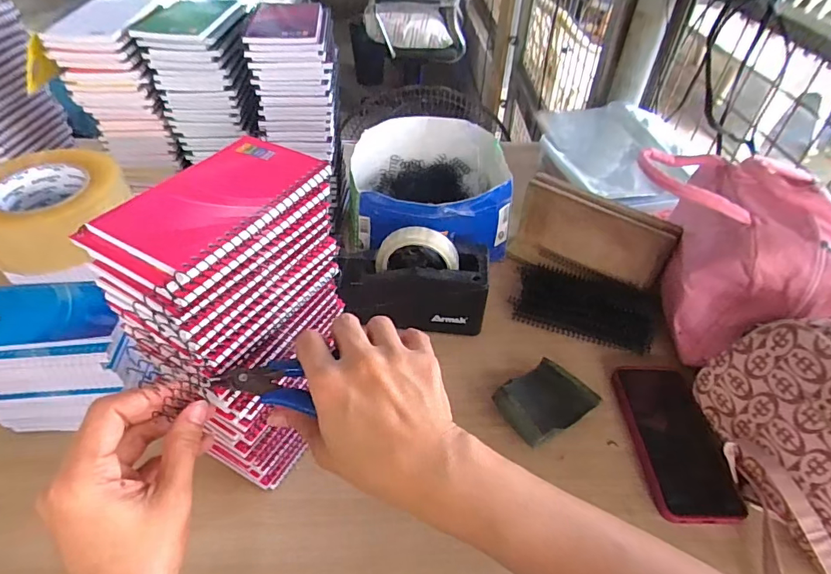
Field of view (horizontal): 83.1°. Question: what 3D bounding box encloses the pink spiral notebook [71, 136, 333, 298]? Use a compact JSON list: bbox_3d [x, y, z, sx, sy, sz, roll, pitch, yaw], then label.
[{"bbox_3d":[-0.126,-0.053,0.298,0.079,0.013,0.139,23,49,19],"label":"pink spiral notebook"}]

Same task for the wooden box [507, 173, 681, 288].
[{"bbox_3d":[0.228,-0.064,0.628,0.200,0.118,0.037,29,51,24],"label":"wooden box"}]

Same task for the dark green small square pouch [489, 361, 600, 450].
[{"bbox_3d":[0.134,0.119,0.491,0.090,0.036,0.066,-24,51,-24],"label":"dark green small square pouch"}]

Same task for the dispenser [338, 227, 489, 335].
[{"bbox_3d":[-0.007,-0.013,0.558,0.180,0.122,0.083,5,45,3],"label":"dispenser"}]

